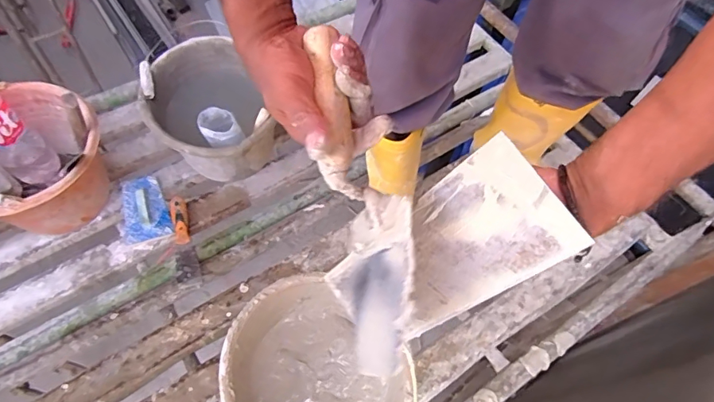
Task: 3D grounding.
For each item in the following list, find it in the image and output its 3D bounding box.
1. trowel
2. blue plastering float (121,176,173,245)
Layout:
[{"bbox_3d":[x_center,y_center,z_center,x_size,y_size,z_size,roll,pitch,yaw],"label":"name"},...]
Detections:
[{"bbox_3d":[0.001,-0.006,0.382,0.055,0.082,0.278,-12,84,-10],"label":"trowel"},{"bbox_3d":[-0.447,0.011,0.965,0.096,0.038,0.155,-16,62,-12],"label":"blue plastering float"}]

